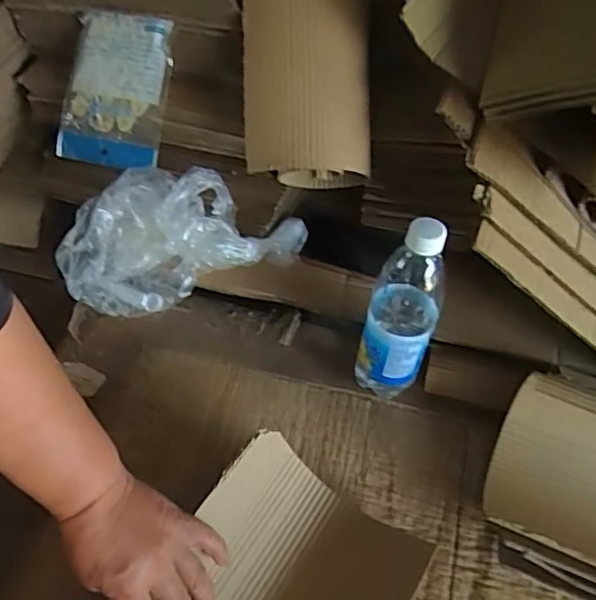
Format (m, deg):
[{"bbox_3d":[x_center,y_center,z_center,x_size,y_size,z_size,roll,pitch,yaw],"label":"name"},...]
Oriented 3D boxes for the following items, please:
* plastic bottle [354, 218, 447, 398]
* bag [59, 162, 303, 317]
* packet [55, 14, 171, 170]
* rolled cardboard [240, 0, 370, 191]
[{"bbox_3d":[0.103,0.012,0.595,0.064,0.234,0.075,21,56,14],"label":"plastic bottle"},{"bbox_3d":[-0.136,-0.072,0.696,0.272,0.144,0.115,-17,55,-13],"label":"bag"},{"bbox_3d":[-0.219,-0.249,0.722,0.142,0.013,0.172,14,96,18],"label":"packet"},{"bbox_3d":[0.009,-0.272,0.669,0.137,0.107,0.276,-1,76,-2],"label":"rolled cardboard"}]

